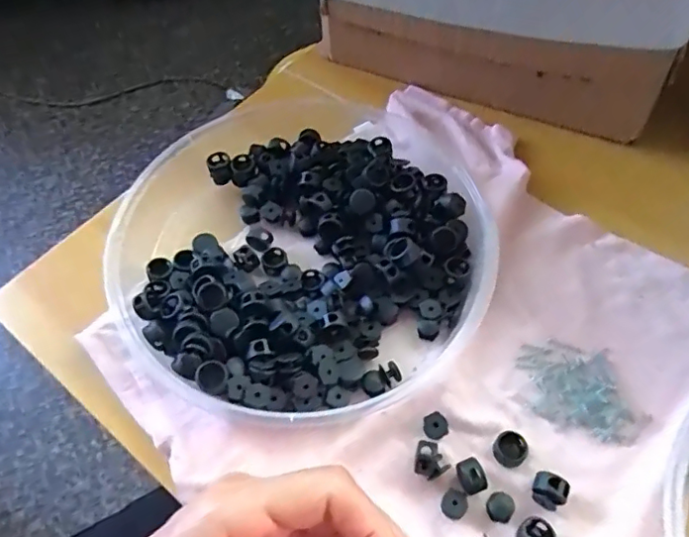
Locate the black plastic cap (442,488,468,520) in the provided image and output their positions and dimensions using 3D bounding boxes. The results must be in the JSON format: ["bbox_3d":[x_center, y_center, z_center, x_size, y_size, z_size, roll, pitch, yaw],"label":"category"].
[{"bbox_3d":[0.056,0.121,0.291,0.013,0.011,0.012,-1,58,1],"label":"black plastic cap"}]

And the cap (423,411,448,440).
[{"bbox_3d":[0.050,0.086,0.312,0.013,0.006,0.013,-1,57,1],"label":"cap"}]

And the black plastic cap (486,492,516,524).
[{"bbox_3d":[0.080,0.122,0.291,0.014,0.005,0.014,-1,57,1],"label":"black plastic cap"}]

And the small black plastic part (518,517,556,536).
[{"bbox_3d":[0.095,0.132,0.281,0.017,0.007,0.017,-1,57,1],"label":"small black plastic part"}]

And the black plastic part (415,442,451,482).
[{"bbox_3d":[0.046,0.102,0.300,0.018,0.015,0.016,9,58,8],"label":"black plastic part"}]

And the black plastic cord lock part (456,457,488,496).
[{"bbox_3d":[0.066,0.109,0.297,0.012,0.012,0.017,-18,58,-10],"label":"black plastic cord lock part"}]

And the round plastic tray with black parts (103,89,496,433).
[{"bbox_3d":[-0.020,-0.026,0.369,0.224,0.032,0.258,21,60,15],"label":"round plastic tray with black parts"}]

